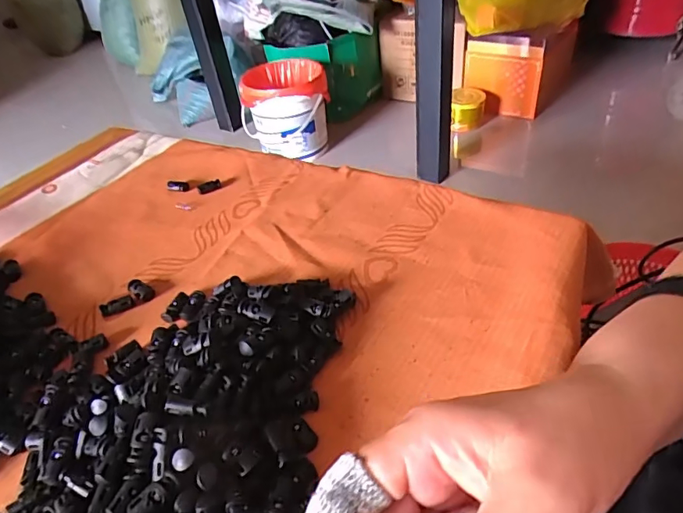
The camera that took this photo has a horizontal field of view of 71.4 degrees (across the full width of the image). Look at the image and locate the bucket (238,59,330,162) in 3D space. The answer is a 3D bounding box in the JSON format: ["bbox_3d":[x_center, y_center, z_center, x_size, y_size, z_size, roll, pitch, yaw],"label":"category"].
[{"bbox_3d":[-0.187,-0.480,1.579,0.276,0.289,0.276,-12,41,-4],"label":"bucket"}]

